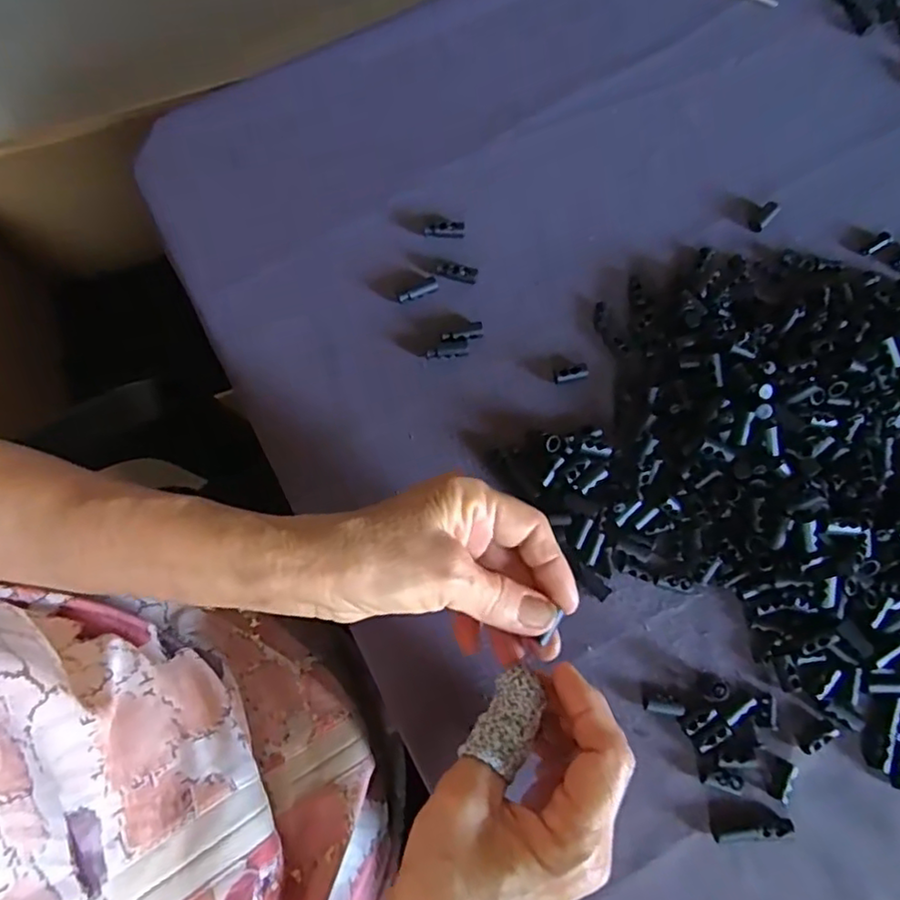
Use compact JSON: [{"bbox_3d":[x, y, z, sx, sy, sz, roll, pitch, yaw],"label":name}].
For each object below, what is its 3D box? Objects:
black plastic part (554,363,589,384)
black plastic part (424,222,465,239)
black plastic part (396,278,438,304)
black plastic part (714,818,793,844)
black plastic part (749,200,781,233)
[{"bbox_3d":[0.068,-0.043,0.357,0.020,0.004,0.008,-15,76,-4],"label":"black plastic part"},{"bbox_3d":[-0.003,-0.128,0.375,0.024,0.004,0.009,-2,75,0],"label":"black plastic part"},{"bbox_3d":[-0.019,-0.093,0.373,0.025,0.004,0.009,-24,76,-6],"label":"black plastic part"},{"bbox_3d":[0.142,0.178,0.299,0.037,0.005,0.009,-4,75,-1],"label":"black plastic part"},{"bbox_3d":[0.186,-0.138,0.378,0.008,0.004,0.025,41,79,10],"label":"black plastic part"}]

